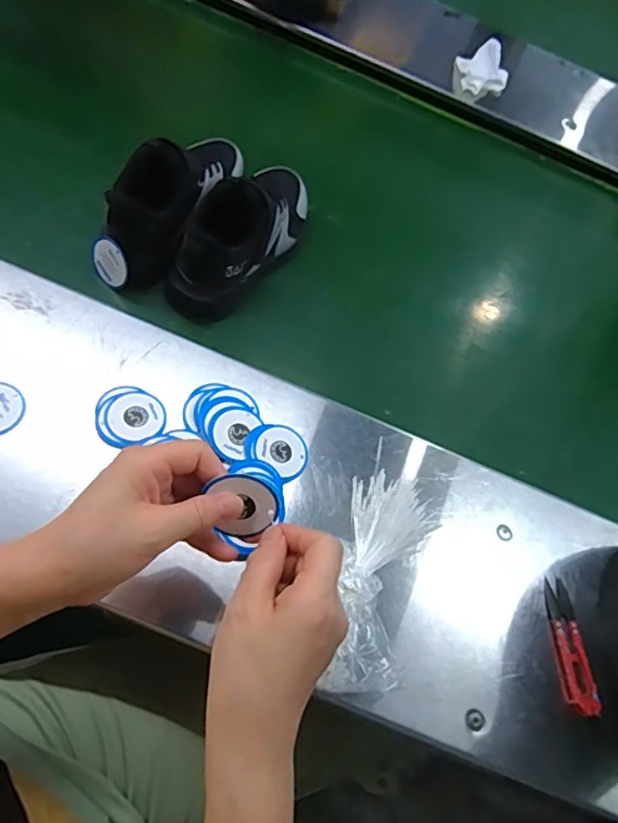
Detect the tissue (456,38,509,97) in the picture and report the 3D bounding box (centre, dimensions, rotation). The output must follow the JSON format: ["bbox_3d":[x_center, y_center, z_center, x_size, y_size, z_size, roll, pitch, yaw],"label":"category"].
[{"bbox_3d":[0.264,-0.513,0.830,0.089,0.038,0.076,-22,74,-9],"label":"tissue"}]

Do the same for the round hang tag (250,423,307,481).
[{"bbox_3d":[-0.024,0.032,0.472,0.050,0.004,0.047,10,64,-20],"label":"round hang tag"}]

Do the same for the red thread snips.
[{"bbox_3d":[0.212,0.189,0.446,0.025,0.008,0.101,0,58,-3],"label":"red thread snips"}]

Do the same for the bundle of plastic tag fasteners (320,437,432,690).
[{"bbox_3d":[0.057,0.122,0.435,0.063,0.024,0.188,15,55,2],"label":"bundle of plastic tag fasteners"}]

